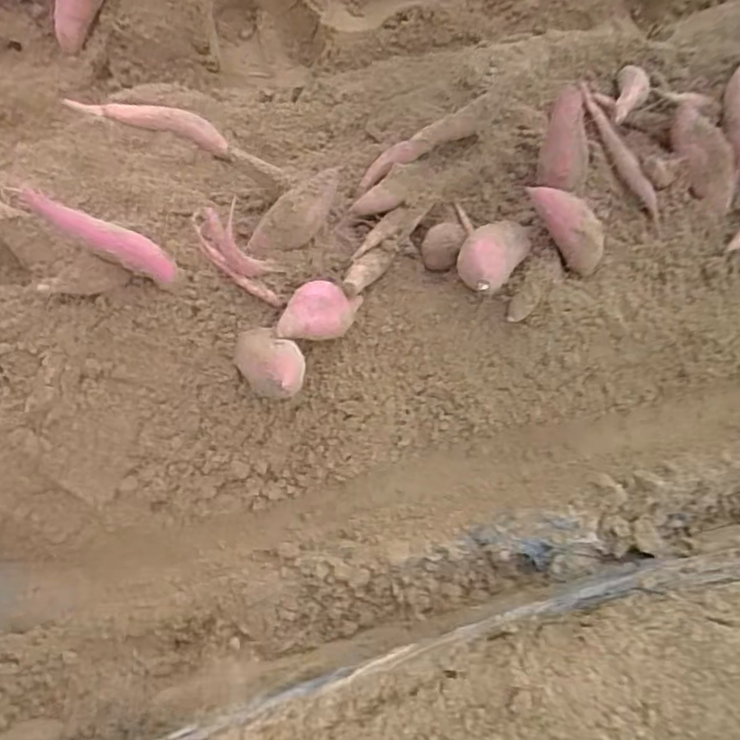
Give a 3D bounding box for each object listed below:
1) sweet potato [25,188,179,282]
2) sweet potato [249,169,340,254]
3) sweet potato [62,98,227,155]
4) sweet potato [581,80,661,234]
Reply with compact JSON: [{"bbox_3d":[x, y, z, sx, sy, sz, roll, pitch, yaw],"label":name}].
[{"bbox_3d":[-0.367,-0.183,0.842,0.227,0.060,0.048,20,72,4],"label":"sweet potato"},{"bbox_3d":[-0.100,-0.217,0.888,0.165,0.055,0.057,-42,77,2],"label":"sweet potato"},{"bbox_3d":[-0.365,-0.408,1.030,0.288,0.034,0.052,15,72,3],"label":"sweet potato"},{"bbox_3d":[0.395,-0.336,0.997,0.036,0.031,0.263,-30,88,-11],"label":"sweet potato"}]

